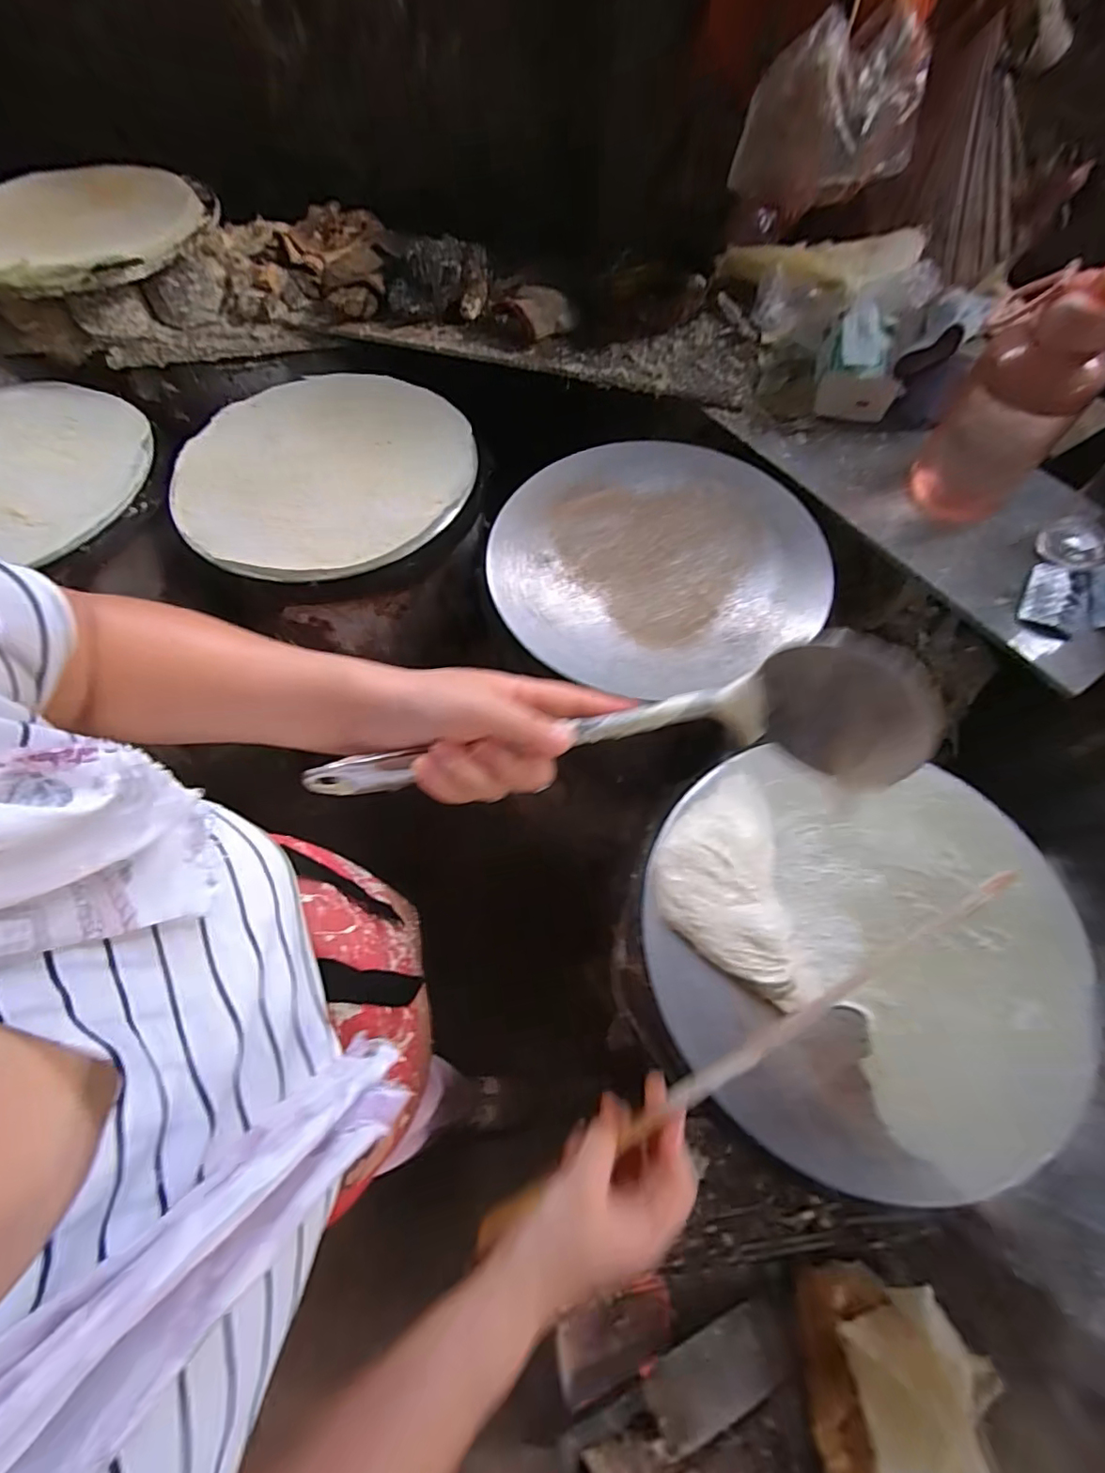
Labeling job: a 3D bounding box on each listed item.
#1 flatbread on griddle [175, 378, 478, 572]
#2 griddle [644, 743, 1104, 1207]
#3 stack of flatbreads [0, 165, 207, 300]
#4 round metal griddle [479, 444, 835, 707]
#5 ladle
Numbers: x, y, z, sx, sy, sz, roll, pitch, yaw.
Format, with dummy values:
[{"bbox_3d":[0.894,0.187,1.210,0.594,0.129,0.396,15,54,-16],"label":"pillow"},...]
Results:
[{"bbox_3d":[-0.278,-0.344,0.707,0.346,0.015,0.350,0,64,0],"label":"flatbread on griddle"},{"bbox_3d":[0.268,0.179,0.476,0.360,0.028,0.328,0,64,0],"label":"griddle"},{"bbox_3d":[-0.691,-0.731,0.810,0.327,0.033,0.350,37,70,16],"label":"stack of flatbreads"},{"bbox_3d":[0.119,-0.204,0.627,0.367,0.021,0.344,0,64,0],"label":"round metal griddle"},{"bbox_3d":[0.031,0.005,0.303,0.329,0.090,0.061,-7,65,0],"label":"ladle"}]

